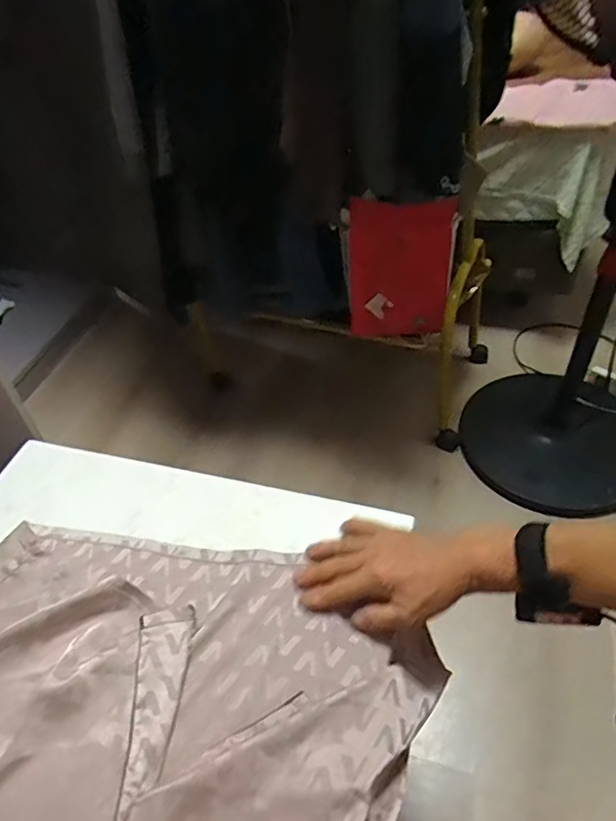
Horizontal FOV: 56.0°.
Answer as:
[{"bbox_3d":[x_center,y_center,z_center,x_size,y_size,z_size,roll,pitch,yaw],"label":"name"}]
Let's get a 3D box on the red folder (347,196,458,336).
[{"bbox_3d":[0.156,-0.239,1.002,0.170,0.265,0.040,3,45,7],"label":"red folder"}]

